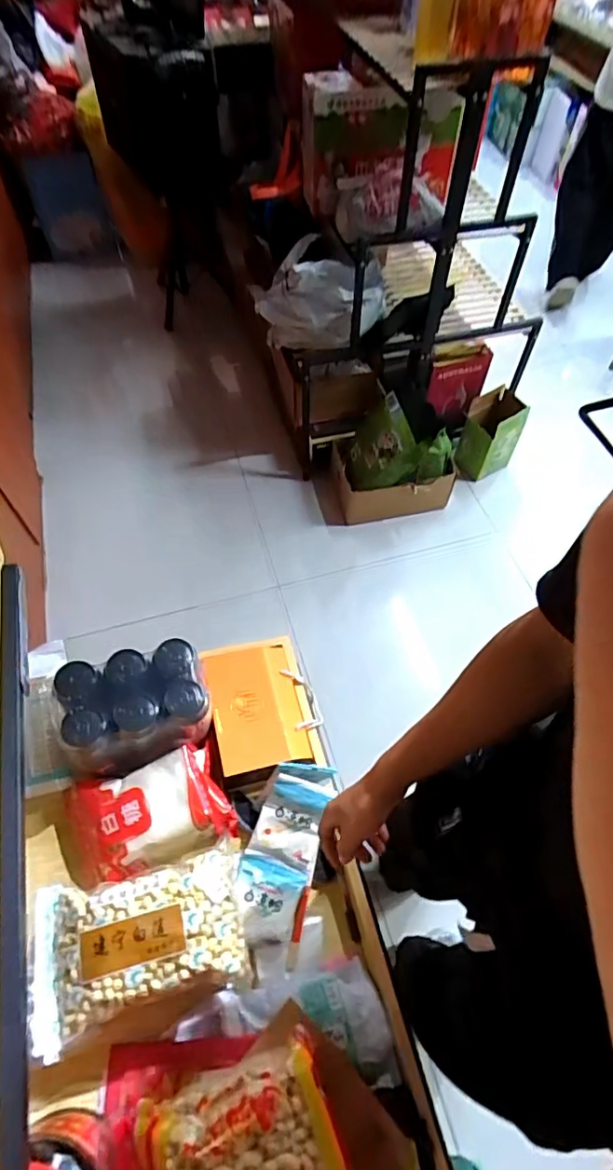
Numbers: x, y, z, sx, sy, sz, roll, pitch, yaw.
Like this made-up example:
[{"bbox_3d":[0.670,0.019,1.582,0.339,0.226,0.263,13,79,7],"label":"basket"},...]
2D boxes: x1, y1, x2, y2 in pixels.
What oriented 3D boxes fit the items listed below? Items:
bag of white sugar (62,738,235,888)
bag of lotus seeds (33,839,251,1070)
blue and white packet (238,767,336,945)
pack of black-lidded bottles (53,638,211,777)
[{"bbox_3d":[-0.217,0.314,0.733,0.216,0.080,0.135,-16,59,-10],"label":"bag of white sugar"},{"bbox_3d":[-0.184,0.388,0.592,0.227,0.043,0.144,-13,59,-8],"label":"bag of lotus seeds"},{"bbox_3d":[-0.033,0.355,0.738,0.096,0.046,0.220,16,74,10],"label":"blue and white packet"},{"bbox_3d":[-0.238,0.173,0.756,0.197,0.130,0.124,-17,59,-11],"label":"pack of black-lidded bottles"}]

